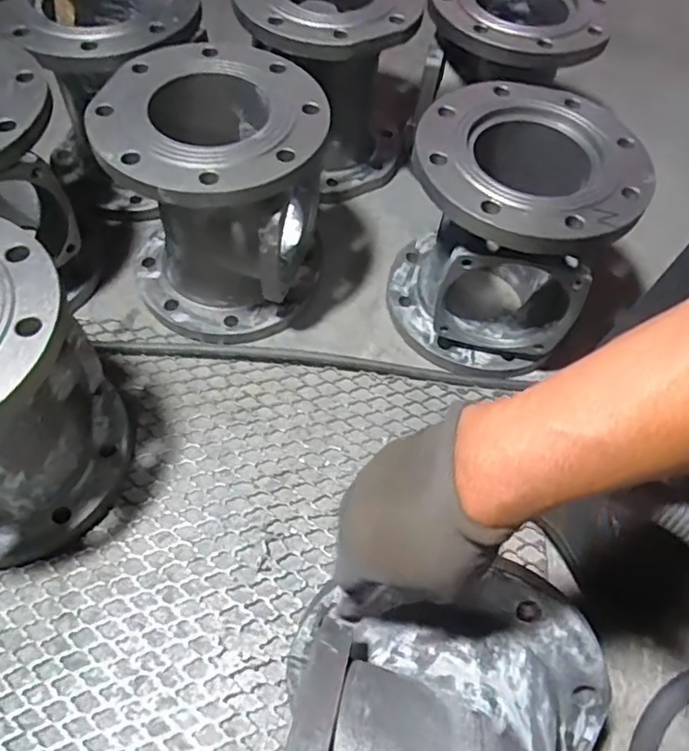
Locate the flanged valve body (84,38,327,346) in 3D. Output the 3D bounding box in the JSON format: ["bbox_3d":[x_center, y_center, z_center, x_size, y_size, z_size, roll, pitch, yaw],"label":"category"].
[{"bbox_3d":[-0.148,-0.204,0.732,0.234,0.252,0.232,8,57,1],"label":"flanged valve body"}]

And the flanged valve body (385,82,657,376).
[{"bbox_3d":[0.186,-0.162,0.732,0.238,0.250,0.233,19,58,8],"label":"flanged valve body"}]

